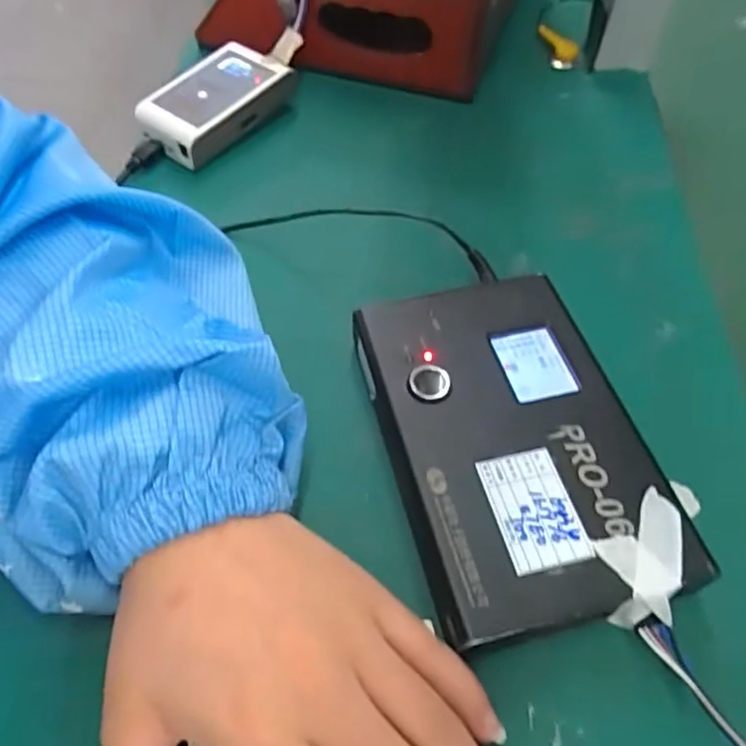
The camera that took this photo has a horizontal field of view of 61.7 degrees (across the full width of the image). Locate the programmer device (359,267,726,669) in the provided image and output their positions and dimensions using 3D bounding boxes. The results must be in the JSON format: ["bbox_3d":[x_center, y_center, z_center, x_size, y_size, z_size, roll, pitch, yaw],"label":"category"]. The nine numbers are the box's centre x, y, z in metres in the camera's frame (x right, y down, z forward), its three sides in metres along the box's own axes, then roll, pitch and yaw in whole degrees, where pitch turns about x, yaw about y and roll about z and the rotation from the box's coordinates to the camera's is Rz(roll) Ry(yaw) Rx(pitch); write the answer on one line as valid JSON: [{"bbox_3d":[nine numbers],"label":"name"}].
[{"bbox_3d":[0.057,0.028,0.263,0.100,0.028,0.154,-9,57,-11],"label":"programmer device"}]

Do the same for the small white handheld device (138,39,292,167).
[{"bbox_3d":[-0.101,-0.175,0.406,0.053,0.032,0.097,34,60,17],"label":"small white handheld device"}]

